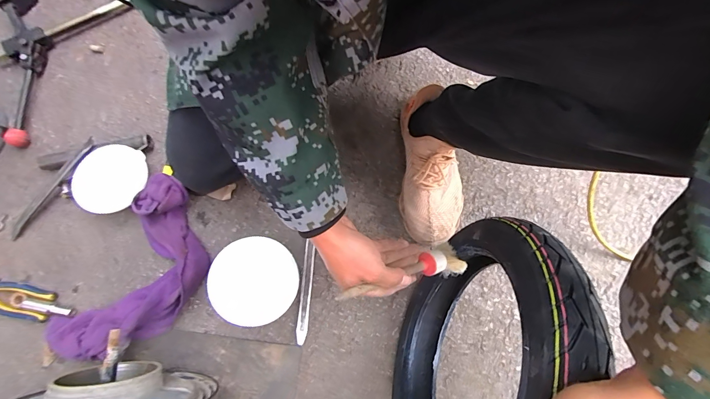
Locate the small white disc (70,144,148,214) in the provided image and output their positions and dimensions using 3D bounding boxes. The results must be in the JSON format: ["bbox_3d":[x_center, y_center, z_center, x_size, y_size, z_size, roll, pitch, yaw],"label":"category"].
[{"bbox_3d":[-0.449,-0.039,0.608,0.116,0.011,0.127,22,75,-3],"label":"small white disc"}]

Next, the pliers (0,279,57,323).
[{"bbox_3d":[-0.605,0.166,0.563,0.176,0.017,0.056,12,77,1],"label":"pliers"}]

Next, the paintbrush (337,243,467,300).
[{"bbox_3d":[0.064,0.104,0.446,0.209,0.034,0.045,-8,76,-32],"label":"paintbrush"}]

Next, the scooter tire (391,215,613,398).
[{"bbox_3d":[0.132,0.185,0.406,0.085,0.327,0.320,20,78,3],"label":"scooter tire"}]

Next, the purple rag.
[{"bbox_3d":[-0.364,0.128,0.568,0.176,0.057,0.326,29,78,5],"label":"purple rag"}]

